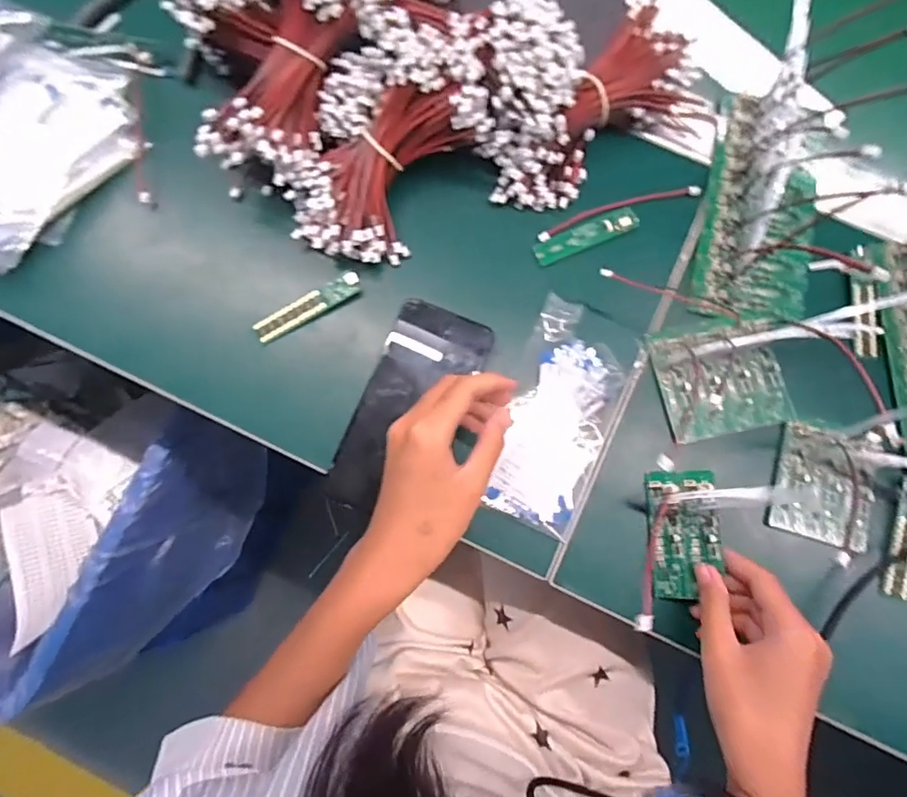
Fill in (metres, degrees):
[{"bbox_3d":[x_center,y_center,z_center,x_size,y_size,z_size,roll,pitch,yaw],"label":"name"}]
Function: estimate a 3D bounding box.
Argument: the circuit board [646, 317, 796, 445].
[{"bbox_3d":[0.195,-0.016,0.391,0.087,0.015,0.082,-11,78,-4],"label":"circuit board"}]

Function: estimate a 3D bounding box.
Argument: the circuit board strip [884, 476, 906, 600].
[{"bbox_3d":[0.312,0.095,0.372,0.015,0.004,0.083,13,83,23],"label":"circuit board strip"}]

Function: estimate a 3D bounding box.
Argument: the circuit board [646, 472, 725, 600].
[{"bbox_3d":[0.154,0.090,0.361,0.044,0.006,0.083,-5,75,24],"label":"circuit board"}]

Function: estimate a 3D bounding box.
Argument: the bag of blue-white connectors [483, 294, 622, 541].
[{"bbox_3d":[0.074,0.012,0.377,0.065,0.022,0.152,20,78,3],"label":"bag of blue-white connectors"}]

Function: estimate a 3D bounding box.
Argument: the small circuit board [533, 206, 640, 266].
[{"bbox_3d":[0.103,-0.127,0.416,0.085,0.008,0.020,-23,79,-6],"label":"small circuit board"}]

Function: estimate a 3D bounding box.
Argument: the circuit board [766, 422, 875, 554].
[{"bbox_3d":[0.261,0.061,0.378,0.063,0.013,0.076,13,89,12],"label":"circuit board"}]

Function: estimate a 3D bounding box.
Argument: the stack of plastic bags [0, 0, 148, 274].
[{"bbox_3d":[-0.358,-0.206,0.413,0.199,0.024,0.227,38,79,7],"label":"stack of plastic bags"}]

